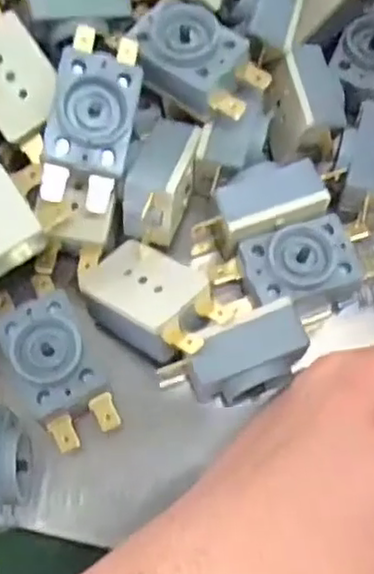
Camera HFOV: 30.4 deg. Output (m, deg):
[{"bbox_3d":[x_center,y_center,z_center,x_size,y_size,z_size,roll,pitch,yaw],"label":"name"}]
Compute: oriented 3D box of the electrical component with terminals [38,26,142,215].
[{"bbox_3d":[-0.030,-0.055,0.222,0.027,0.014,0.056,12,88,-21],"label":"electrical component with terminals"}]

